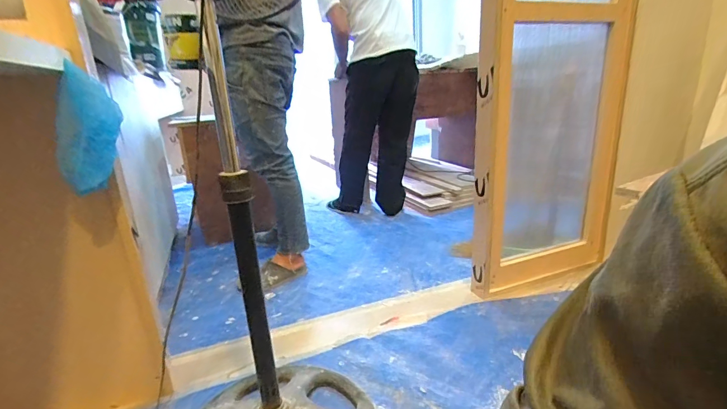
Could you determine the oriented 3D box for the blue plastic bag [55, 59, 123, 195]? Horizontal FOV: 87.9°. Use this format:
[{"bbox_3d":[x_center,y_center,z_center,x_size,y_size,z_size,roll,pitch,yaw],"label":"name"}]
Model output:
[{"bbox_3d":[-0.482,-0.128,0.661,0.108,0.192,0.056,-16,21,-36],"label":"blue plastic bag"}]

